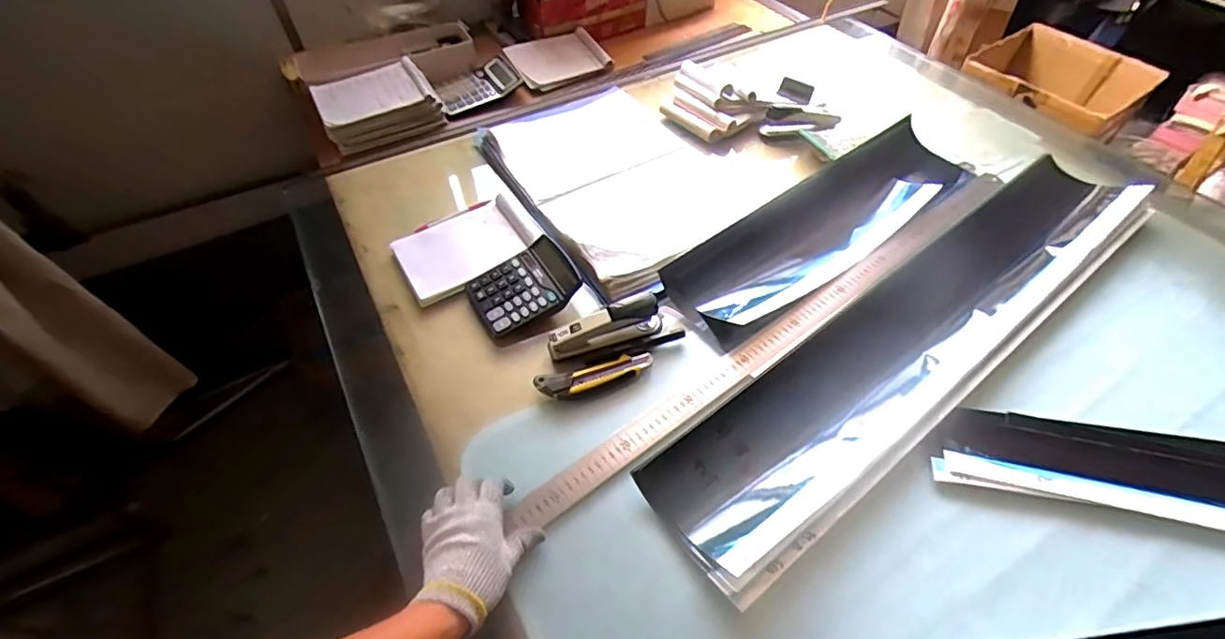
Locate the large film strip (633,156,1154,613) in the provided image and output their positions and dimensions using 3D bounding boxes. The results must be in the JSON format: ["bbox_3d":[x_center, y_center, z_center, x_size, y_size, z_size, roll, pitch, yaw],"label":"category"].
[{"bbox_3d":[0.426,-0.005,0.694,0.905,0.044,0.186,-32,62,-20],"label":"large film strip"}]

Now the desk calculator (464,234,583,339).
[{"bbox_3d":[-0.126,-0.049,0.735,0.145,0.033,0.119,-28,55,-20],"label":"desk calculator"}]

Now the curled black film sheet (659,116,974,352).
[{"bbox_3d":[0.354,-0.161,0.841,0.603,0.059,0.164,-31,57,-22],"label":"curled black film sheet"}]

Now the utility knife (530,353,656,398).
[{"bbox_3d":[-0.020,0.069,0.657,0.147,0.024,0.037,-17,52,-12],"label":"utility knife"}]

